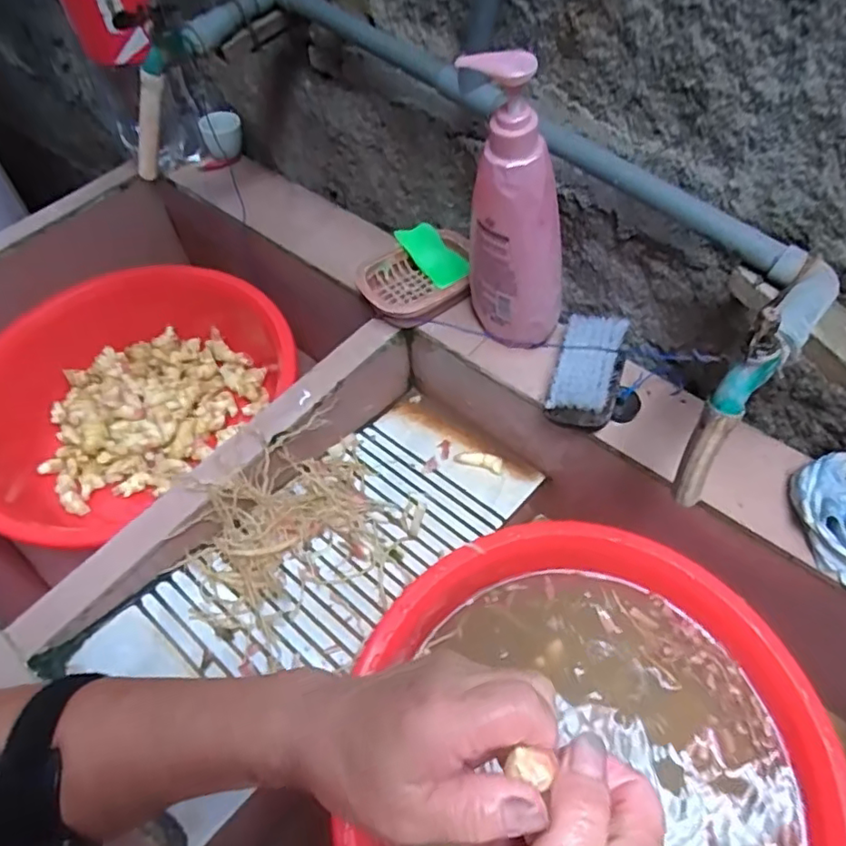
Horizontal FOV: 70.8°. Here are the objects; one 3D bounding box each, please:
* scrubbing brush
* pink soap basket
[{"bbox_3d":[0.156,-0.050,0.561,0.061,0.029,0.120,13,58,12],"label":"scrubbing brush"},{"bbox_3d":[-0.001,-0.155,0.656,0.128,0.032,0.094,-22,58,-11],"label":"pink soap basket"}]

